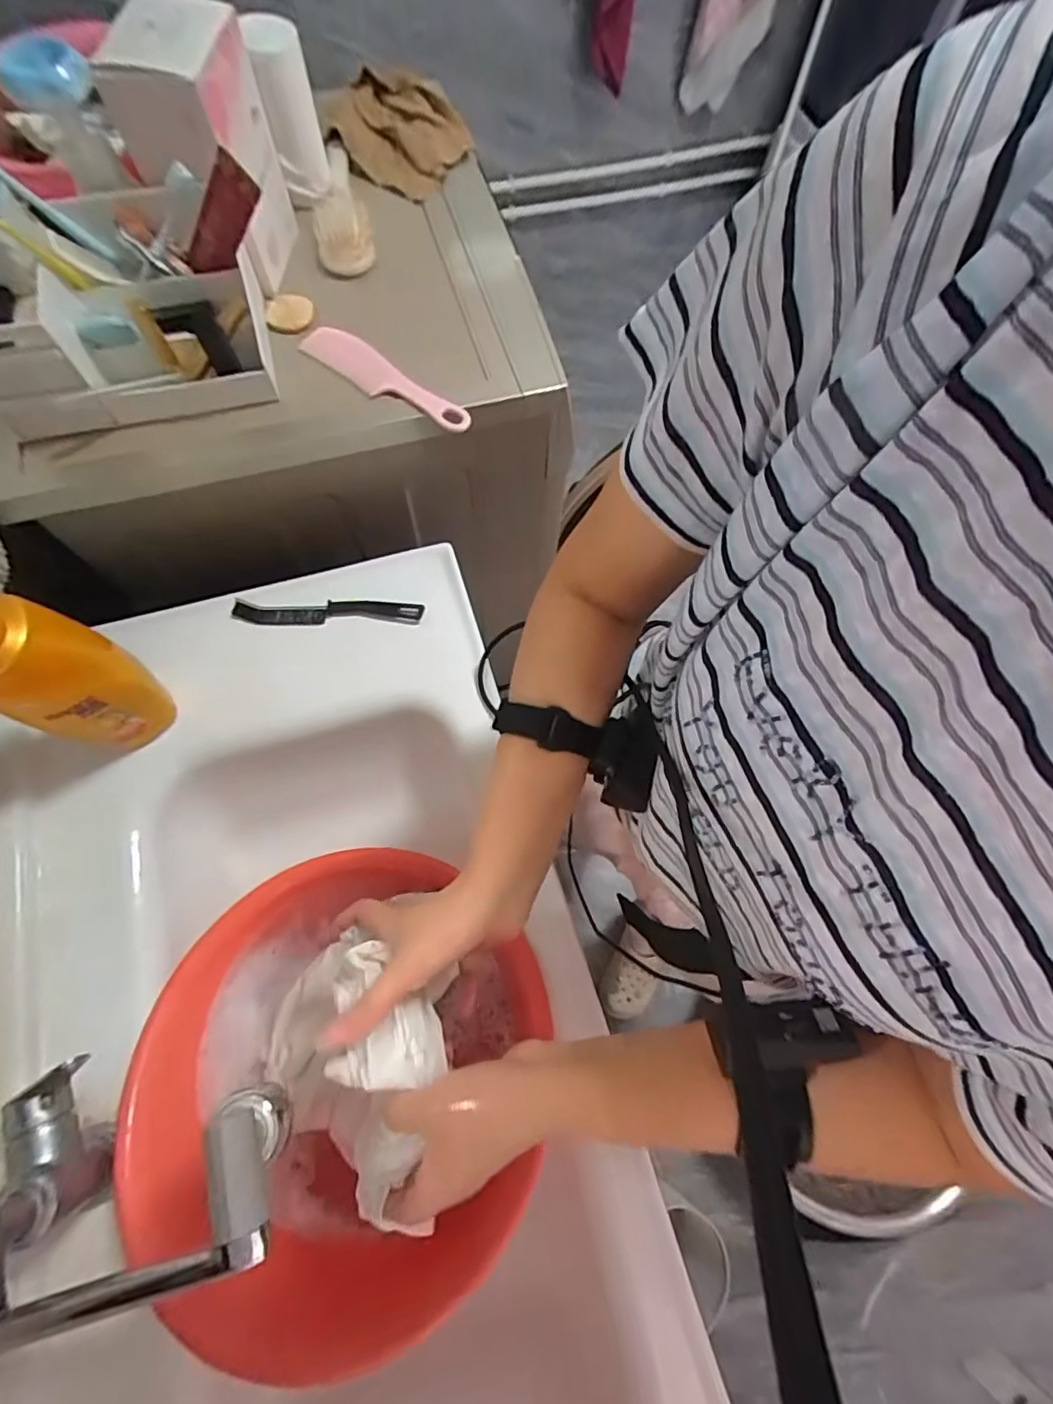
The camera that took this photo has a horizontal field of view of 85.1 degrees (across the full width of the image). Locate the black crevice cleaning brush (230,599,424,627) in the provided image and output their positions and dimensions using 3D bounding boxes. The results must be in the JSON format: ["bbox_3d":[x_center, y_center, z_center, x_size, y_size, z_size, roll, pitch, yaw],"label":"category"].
[{"bbox_3d":[-0.220,-0.098,0.645,0.202,0.027,0.025,-1,70,-2],"label":"black crevice cleaning brush"}]

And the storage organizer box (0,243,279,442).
[{"bbox_3d":[-0.377,-0.337,0.531,0.250,0.112,0.103,-15,72,-7],"label":"storage organizer box"}]

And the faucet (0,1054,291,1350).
[{"bbox_3d":[-0.260,0.320,0.392,0.213,0.197,0.105,-3,71,-3],"label":"faucet"}]

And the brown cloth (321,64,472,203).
[{"bbox_3d":[-0.137,-0.658,0.653,0.121,0.061,0.139,36,73,10],"label":"brown cloth"}]

